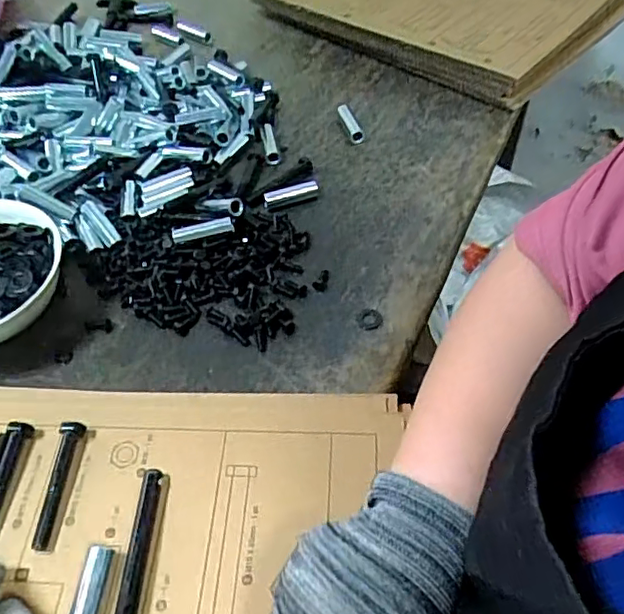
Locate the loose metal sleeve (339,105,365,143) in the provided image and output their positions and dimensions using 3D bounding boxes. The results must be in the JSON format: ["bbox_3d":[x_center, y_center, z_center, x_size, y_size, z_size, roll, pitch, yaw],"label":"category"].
[{"bbox_3d":[0.039,-0.191,0.611,0.017,0.011,0.058,-12,52,-6],"label":"loose metal sleeve"}]

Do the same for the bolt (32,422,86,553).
[{"bbox_3d":[-0.154,0.107,0.357,0.016,0.017,0.074,1,52,4],"label":"bolt"}]

